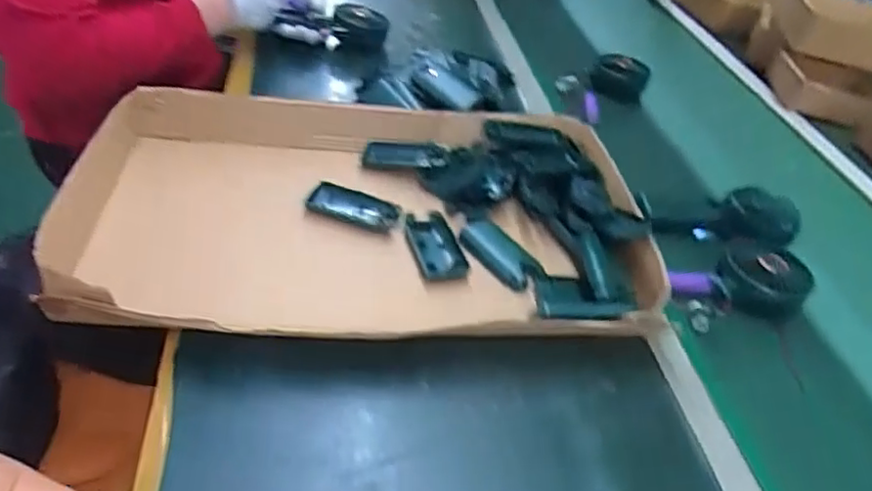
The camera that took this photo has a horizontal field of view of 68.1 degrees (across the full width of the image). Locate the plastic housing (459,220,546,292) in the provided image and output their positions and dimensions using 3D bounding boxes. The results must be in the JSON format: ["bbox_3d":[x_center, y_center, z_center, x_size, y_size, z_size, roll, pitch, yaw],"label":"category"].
[{"bbox_3d":[0.062,0.003,0.633,0.043,0.016,0.101,-21,47,-30],"label":"plastic housing"}]

